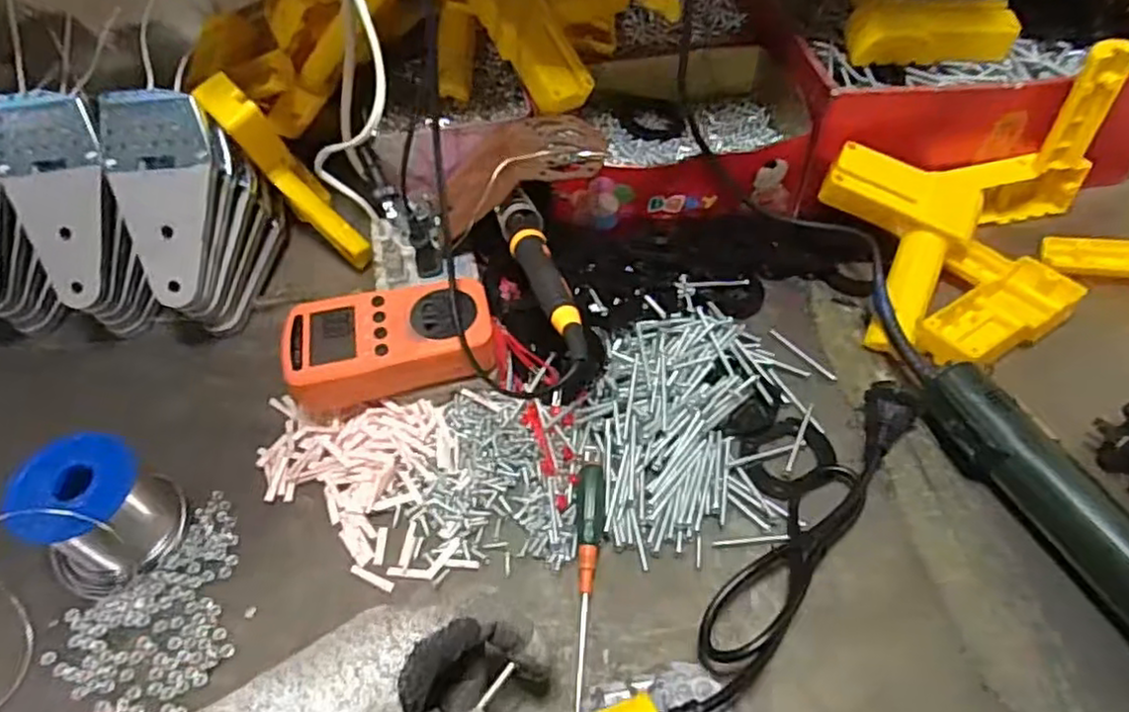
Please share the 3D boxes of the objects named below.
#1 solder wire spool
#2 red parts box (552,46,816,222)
[{"bbox_3d":[-0.266,0.089,0.392,0.062,0.070,0.073,24,57,19],"label":"solder wire spool"},{"bbox_3d":[0.089,-0.184,0.571,0.208,0.062,0.162,-5,53,-2],"label":"red parts box"}]

